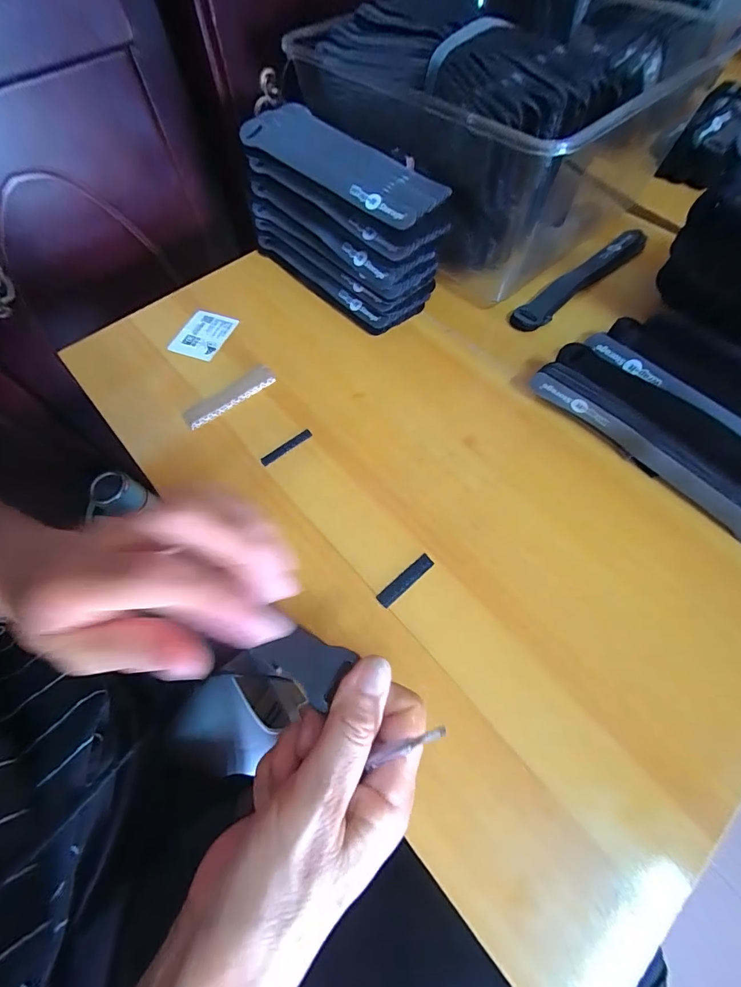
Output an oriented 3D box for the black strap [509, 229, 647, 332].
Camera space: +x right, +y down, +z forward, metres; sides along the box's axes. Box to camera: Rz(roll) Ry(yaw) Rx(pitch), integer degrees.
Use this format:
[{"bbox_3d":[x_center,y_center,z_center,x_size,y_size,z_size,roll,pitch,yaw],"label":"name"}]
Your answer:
[{"bbox_3d":[0.219,-0.222,0.392,0.203,0.009,0.027,-38,68,-15],"label":"black strap"}]

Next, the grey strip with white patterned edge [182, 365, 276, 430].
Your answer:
[{"bbox_3d":[-0.124,-0.087,0.341,0.085,0.010,0.022,-38,68,-16],"label":"grey strip with white patterned edge"}]

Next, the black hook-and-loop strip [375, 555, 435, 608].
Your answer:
[{"bbox_3d":[0.024,0.060,0.267,0.047,0.004,0.010,-38,68,-16],"label":"black hook-and-loop strip"}]

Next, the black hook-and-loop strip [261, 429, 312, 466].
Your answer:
[{"bbox_3d":[-0.069,-0.038,0.320,0.047,0.004,0.008,-36,68,-15],"label":"black hook-and-loop strip"}]

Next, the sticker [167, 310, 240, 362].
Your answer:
[{"bbox_3d":[-0.166,-0.159,0.384,0.052,0.004,0.059,18,66,11],"label":"sticker"}]

